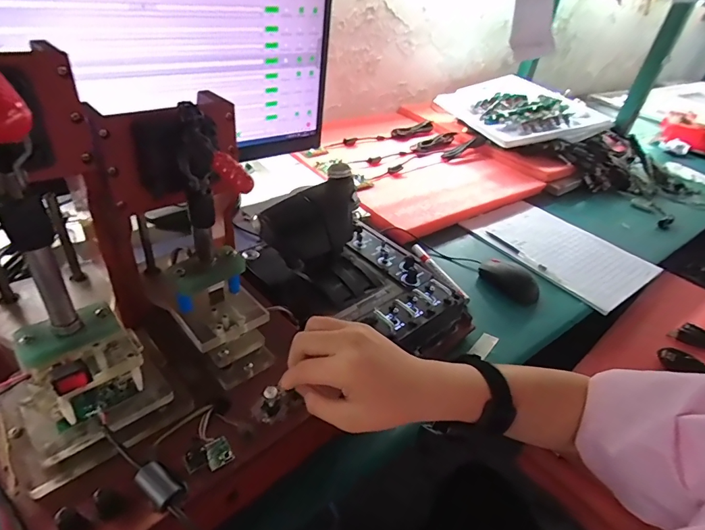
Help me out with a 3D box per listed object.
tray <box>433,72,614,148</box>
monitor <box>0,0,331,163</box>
[{"bbox_3d":[0.452,-0.420,1.125,0.406,0.064,0.363,-20,44,-32],"label":"tray"},{"bbox_3d":[-0.241,-0.271,0.557,0.489,0.288,0.044,-18,44,-31],"label":"monitor"}]

